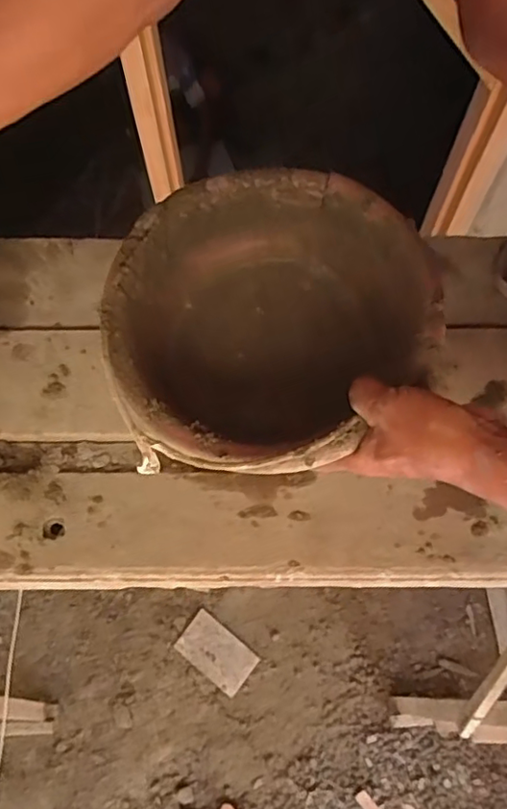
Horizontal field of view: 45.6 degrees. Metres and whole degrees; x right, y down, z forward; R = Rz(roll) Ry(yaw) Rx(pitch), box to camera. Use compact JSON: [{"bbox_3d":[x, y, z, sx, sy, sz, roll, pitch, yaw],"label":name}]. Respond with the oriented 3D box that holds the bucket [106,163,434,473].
[{"bbox_3d":[0.013,-0.062,0.480,0.233,0.119,0.244,0,74,1],"label":"bucket"}]

